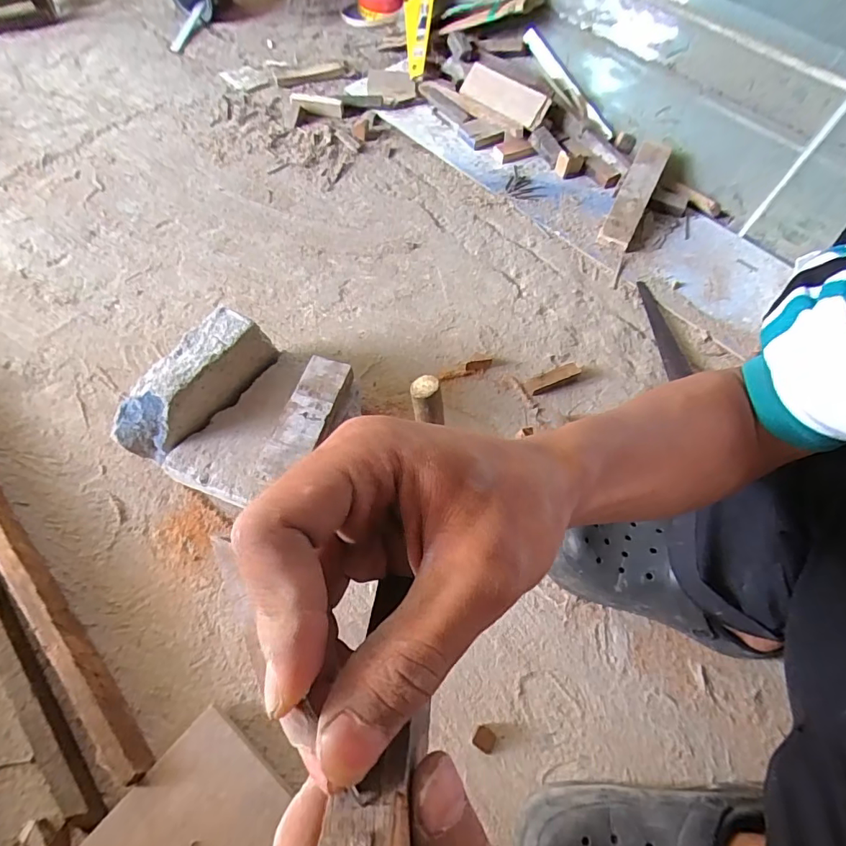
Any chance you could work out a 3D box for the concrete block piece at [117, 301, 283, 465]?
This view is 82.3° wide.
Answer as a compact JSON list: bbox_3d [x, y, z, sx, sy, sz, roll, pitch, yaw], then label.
[{"bbox_3d":[-0.277,-0.047,0.579,0.079,0.074,0.200,36,67,14],"label":"concrete block piece"}]

